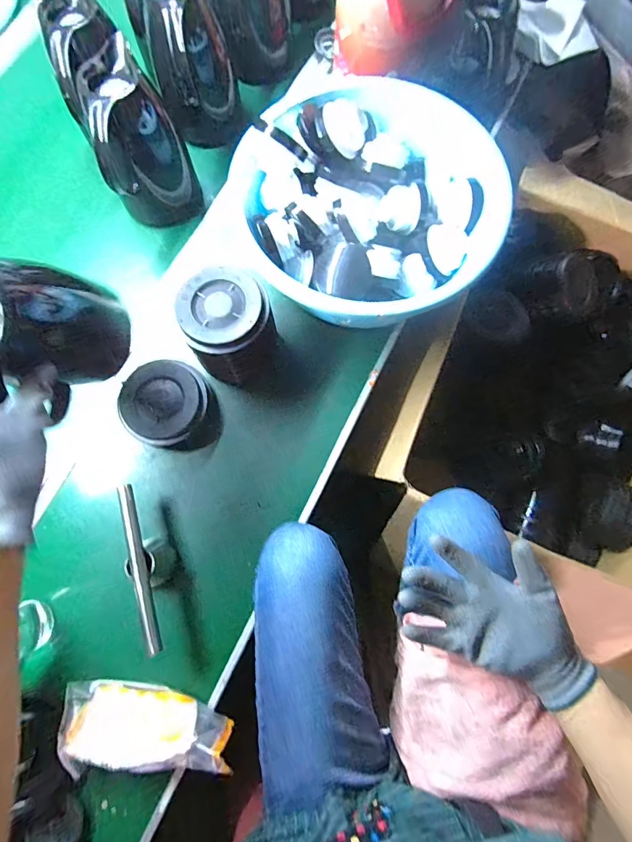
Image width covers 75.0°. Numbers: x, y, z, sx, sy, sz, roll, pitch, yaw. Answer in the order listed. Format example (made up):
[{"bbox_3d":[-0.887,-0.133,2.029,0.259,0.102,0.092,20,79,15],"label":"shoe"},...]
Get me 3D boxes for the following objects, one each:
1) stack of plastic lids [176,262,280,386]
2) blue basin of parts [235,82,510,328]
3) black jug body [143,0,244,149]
[{"bbox_3d":[-0.119,-0.128,0.579,0.120,0.126,0.113,-14,76,-3],"label":"stack of plastic lids"},{"bbox_3d":[0.077,-0.305,0.595,0.374,0.133,0.273,10,76,3],"label":"blue basin of parts"},{"bbox_3d":[-0.190,-0.554,0.648,0.119,0.188,0.147,-14,76,-3],"label":"black jug body"}]

